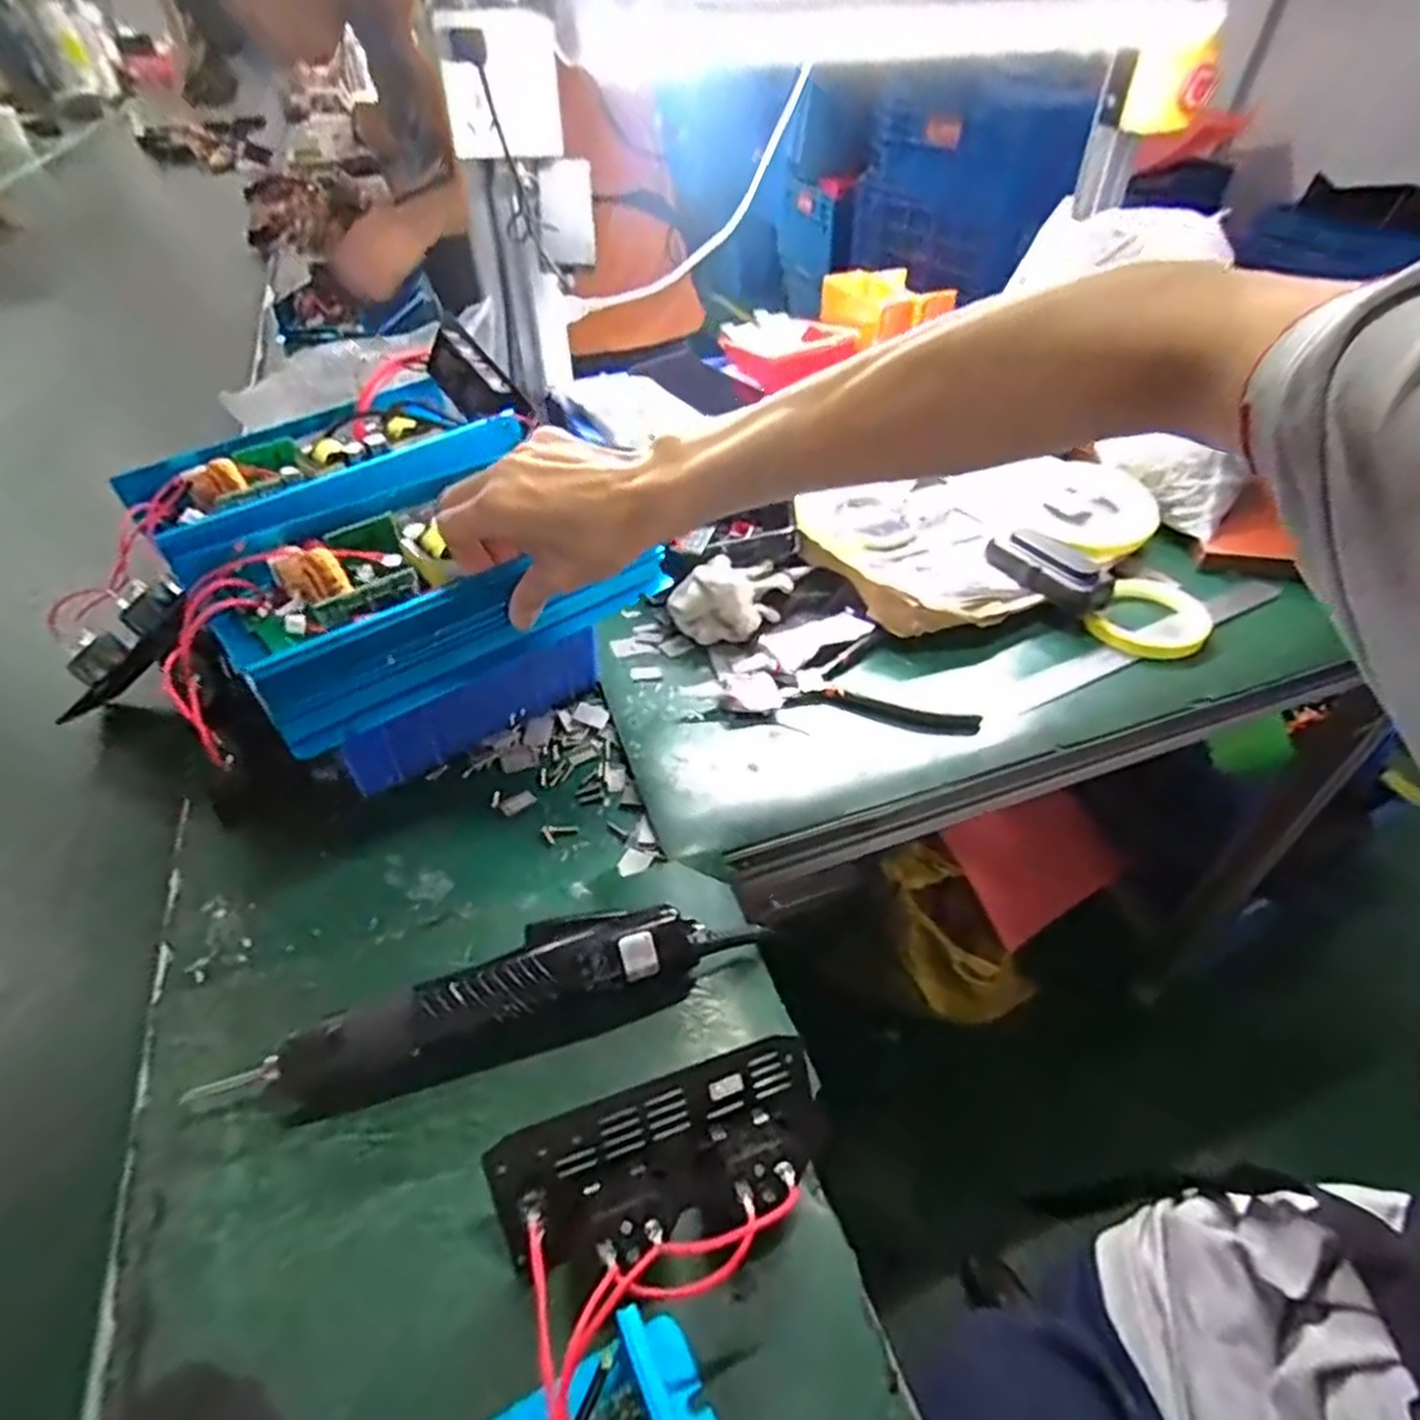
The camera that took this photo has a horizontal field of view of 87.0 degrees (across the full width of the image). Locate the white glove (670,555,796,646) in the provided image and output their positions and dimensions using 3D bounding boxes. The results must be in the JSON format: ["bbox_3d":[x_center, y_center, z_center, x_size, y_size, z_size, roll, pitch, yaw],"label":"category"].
[{"bbox_3d":[0.026,-0.096,0.605,0.112,0.050,0.054,-31,50,-29],"label":"white glove"}]

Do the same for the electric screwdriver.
[{"bbox_3d":[-0.094,0.144,0.374,0.245,0.039,0.054,-13,44,-13],"label":"electric screwdriver"}]

